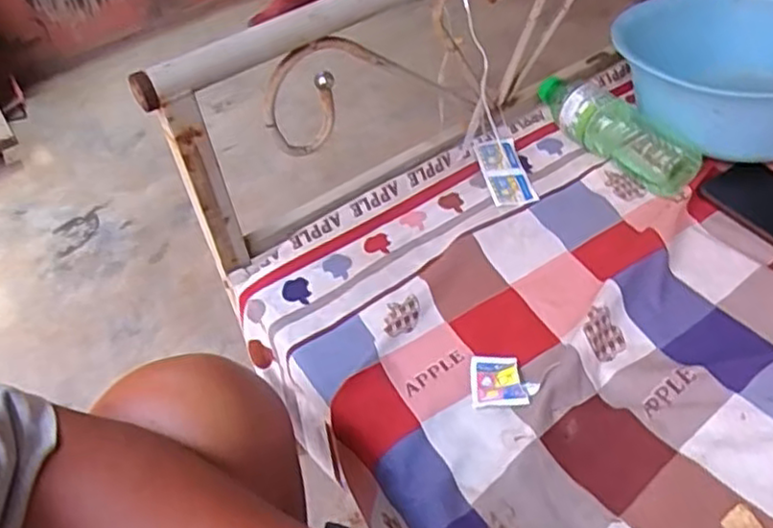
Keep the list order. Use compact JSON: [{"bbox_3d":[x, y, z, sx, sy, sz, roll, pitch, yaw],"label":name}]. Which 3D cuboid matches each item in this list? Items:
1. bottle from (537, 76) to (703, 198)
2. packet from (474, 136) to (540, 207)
[{"bbox_3d":[0.253,-0.155,0.769,0.077,0.065,0.218,-28,47,-19],"label":"bottle"},{"bbox_3d":[0.132,-0.103,0.763,0.048,0.010,0.100,-8,53,-6],"label":"packet"}]

